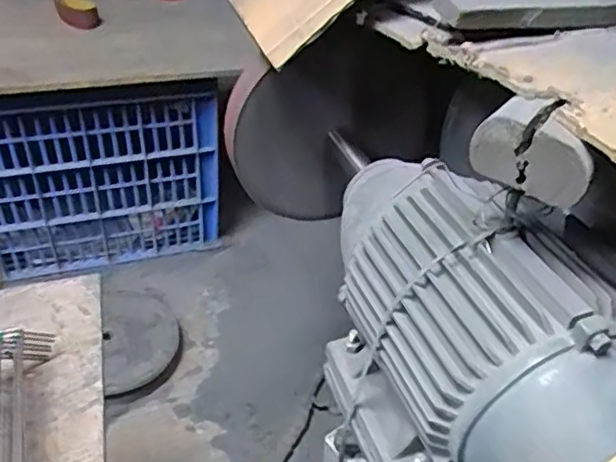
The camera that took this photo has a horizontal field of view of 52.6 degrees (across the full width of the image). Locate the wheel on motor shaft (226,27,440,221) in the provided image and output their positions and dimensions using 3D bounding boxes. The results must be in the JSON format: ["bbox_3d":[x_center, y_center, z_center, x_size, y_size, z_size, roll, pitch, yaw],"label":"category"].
[{"bbox_3d":[0.040,-0.140,0.910,0.313,0.308,0.059,-4,39,-8],"label":"wheel on motor shaft"}]

